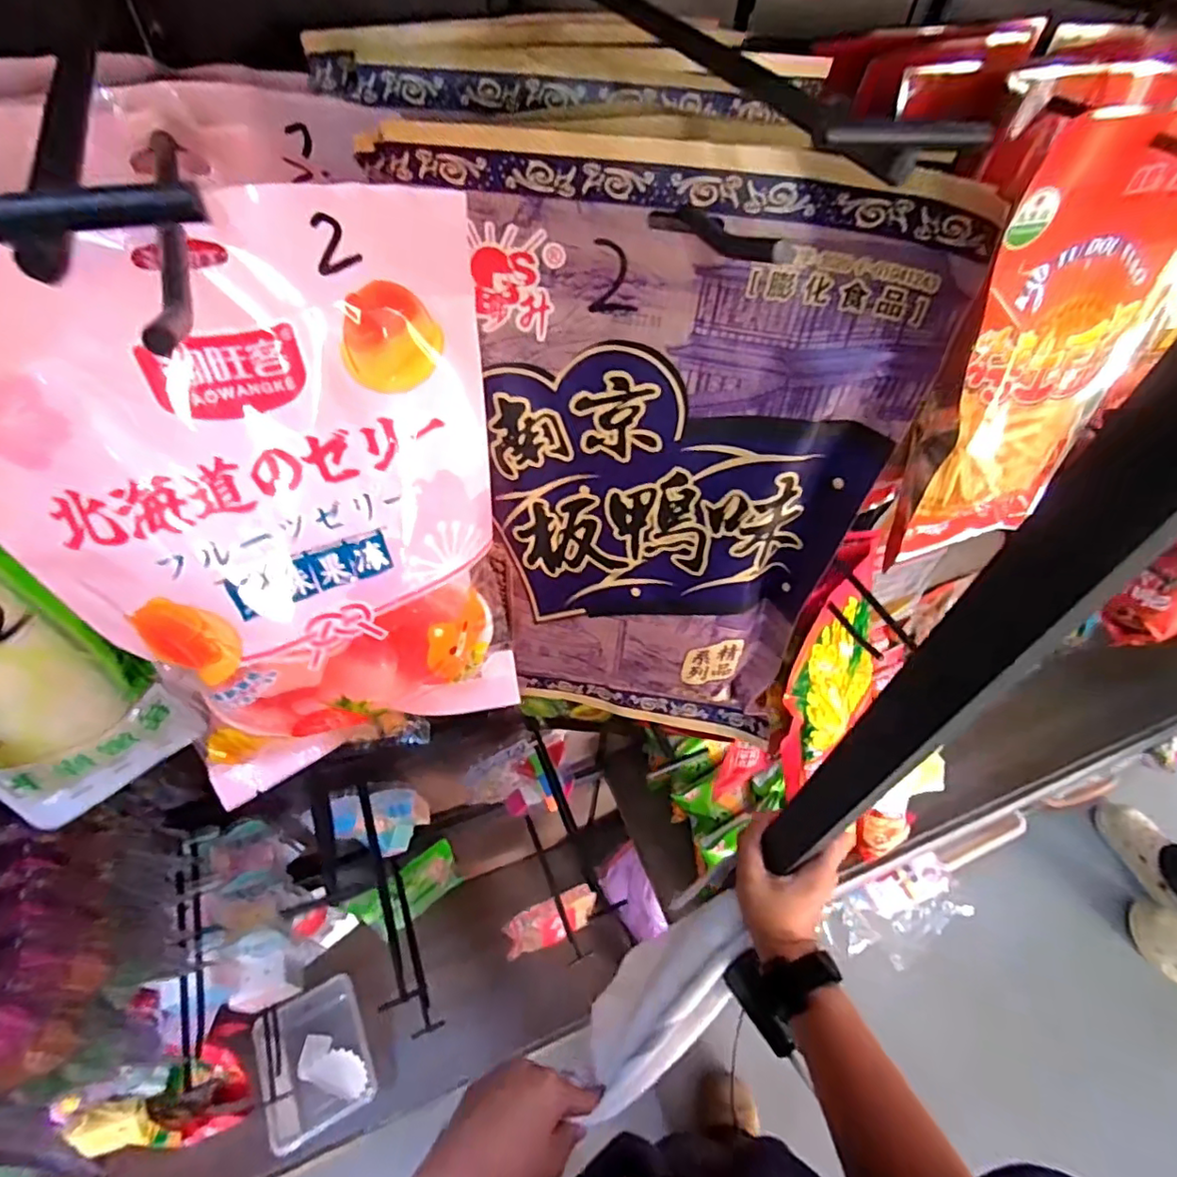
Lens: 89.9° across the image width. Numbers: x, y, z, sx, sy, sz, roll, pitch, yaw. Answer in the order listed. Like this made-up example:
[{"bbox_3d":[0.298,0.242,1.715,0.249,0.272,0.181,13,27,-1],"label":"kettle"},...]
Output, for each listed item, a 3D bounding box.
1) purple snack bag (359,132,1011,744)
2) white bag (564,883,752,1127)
[{"bbox_3d":[0.023,-0.035,0.263,0.178,0.255,0.056,13,51,7],"label":"purple snack bag"},{"bbox_3d":[0.065,0.347,0.509,0.177,0.098,0.078,-29,57,-25],"label":"white bag"}]

